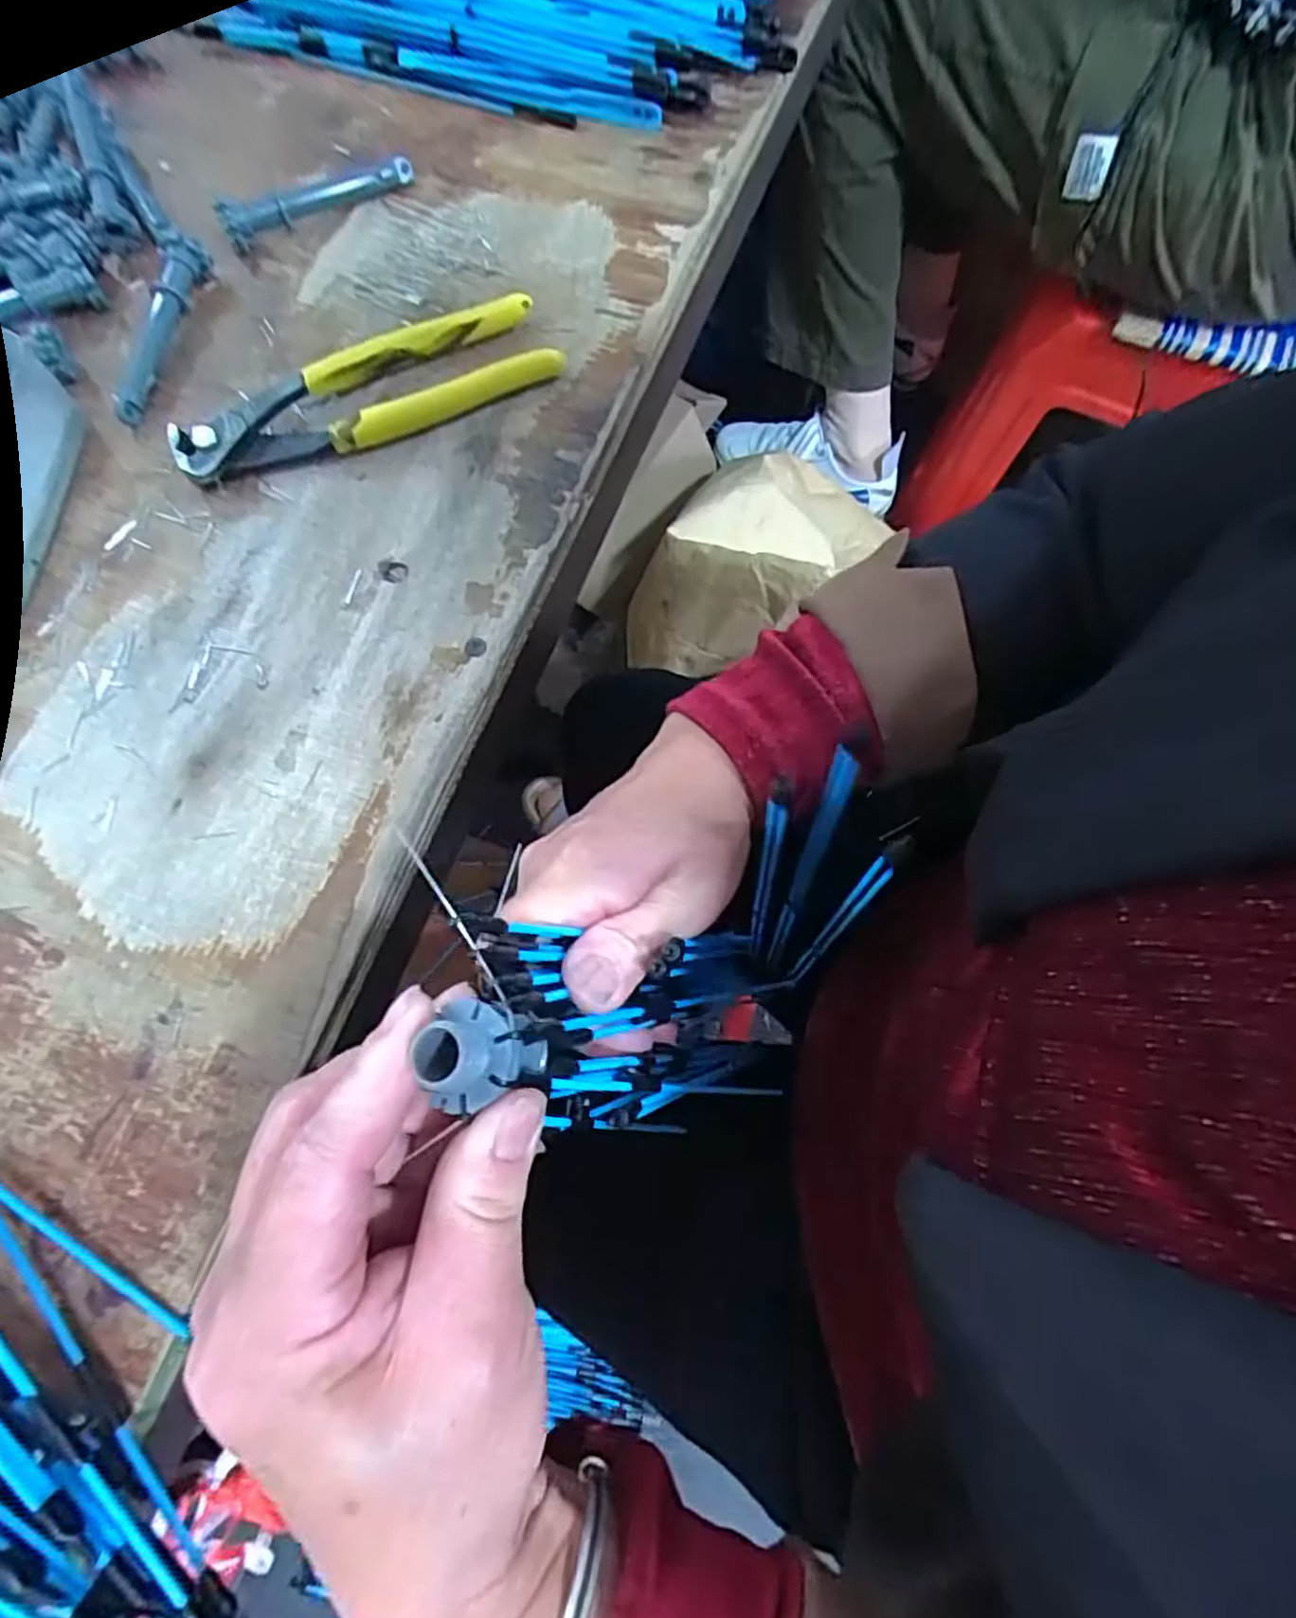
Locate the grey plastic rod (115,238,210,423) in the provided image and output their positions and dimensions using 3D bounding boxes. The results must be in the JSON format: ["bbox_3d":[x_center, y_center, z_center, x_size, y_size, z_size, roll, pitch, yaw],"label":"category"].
[{"bbox_3d":[-0.218,-0.213,0.330,0.016,0.013,0.091,6,73,4],"label":"grey plastic rod"}]

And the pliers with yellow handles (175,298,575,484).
[{"bbox_3d":[-0.121,-0.182,0.327,0.164,0.015,0.046,-27,74,-7],"label":"pliers with yellow handles"}]

